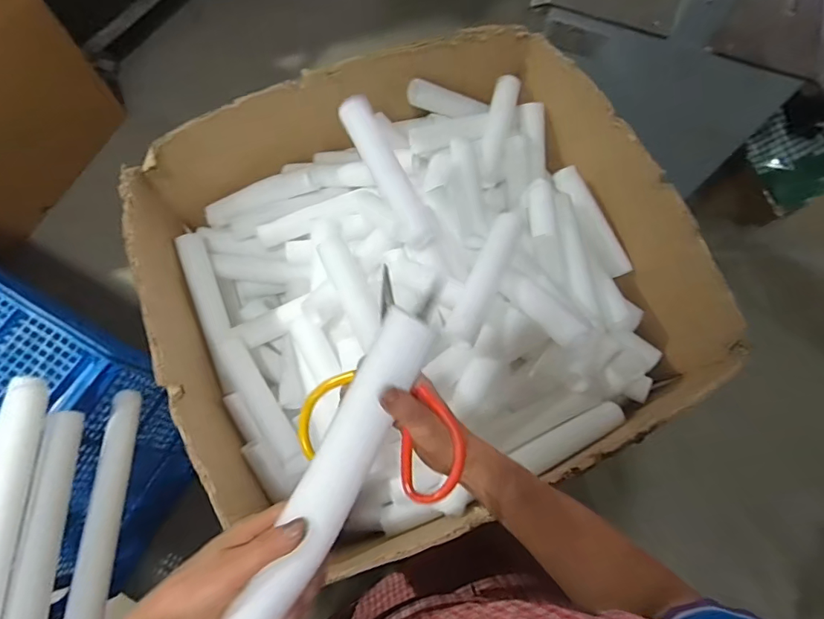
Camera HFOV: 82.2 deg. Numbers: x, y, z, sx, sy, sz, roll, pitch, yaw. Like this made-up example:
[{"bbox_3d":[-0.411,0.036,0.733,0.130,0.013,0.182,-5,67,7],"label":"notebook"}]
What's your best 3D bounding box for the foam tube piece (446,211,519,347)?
[{"bbox_3d":[0.101,-0.044,0.695,0.054,0.043,0.206,23,71,6],"label":"foam tube piece"}]

